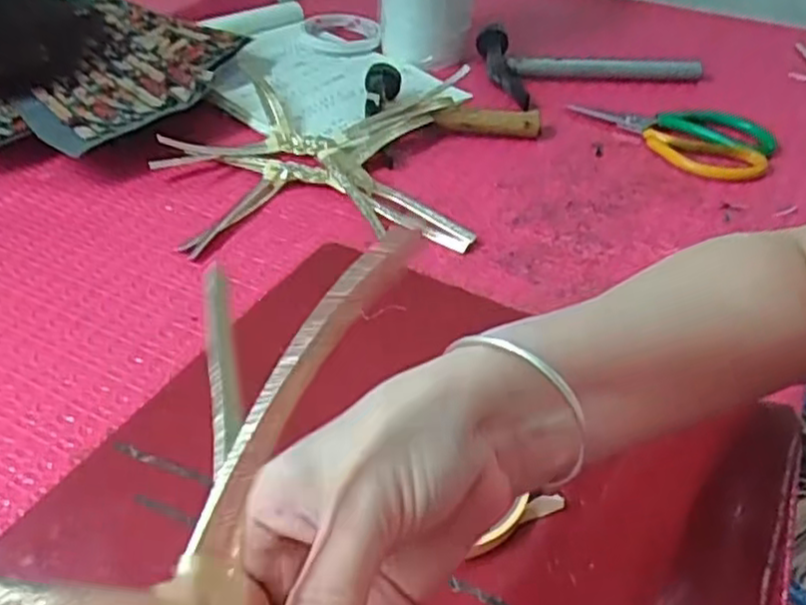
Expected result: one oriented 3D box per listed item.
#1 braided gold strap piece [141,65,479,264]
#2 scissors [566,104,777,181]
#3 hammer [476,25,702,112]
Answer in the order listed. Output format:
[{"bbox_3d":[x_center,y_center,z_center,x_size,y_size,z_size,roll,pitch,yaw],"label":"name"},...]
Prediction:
[{"bbox_3d":[-0.071,-0.130,0.603,0.239,0.048,0.252,2,41,0],"label":"braided gold strap piece"},{"bbox_3d":[0.229,-0.147,0.638,0.170,0.026,0.078,20,42,25],"label":"scissors"},{"bbox_3d":[0.180,-0.237,0.715,0.203,0.039,0.109,1,41,-1],"label":"hammer"}]

